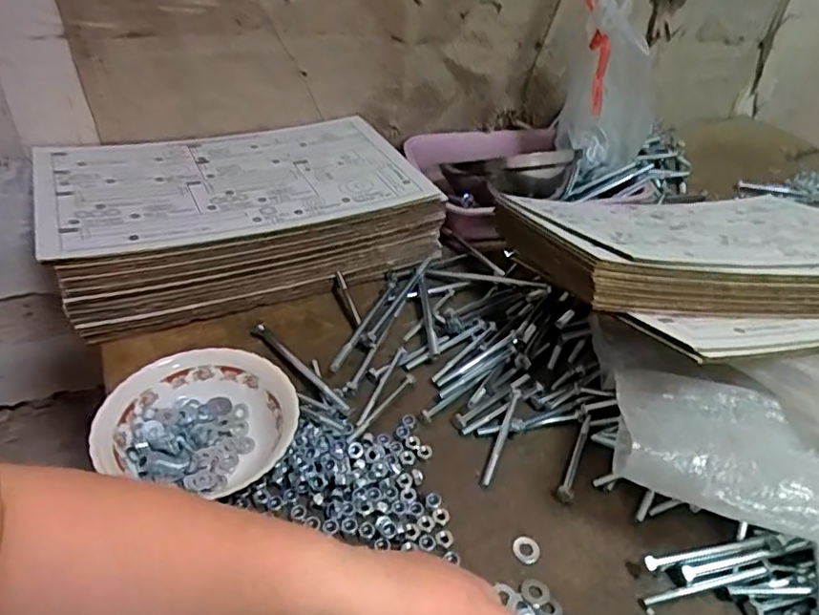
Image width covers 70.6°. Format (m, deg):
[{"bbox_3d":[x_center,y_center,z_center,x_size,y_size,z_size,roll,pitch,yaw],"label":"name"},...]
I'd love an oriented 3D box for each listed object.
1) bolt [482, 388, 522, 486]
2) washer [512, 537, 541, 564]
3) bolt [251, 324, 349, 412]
[{"bbox_3d":[0.080,0.108,0.497,0.009,0.014,0.102,16,40,15],"label":"bolt"},{"bbox_3d":[0.087,0.179,0.428,0.019,0.005,0.019,3,39,-2],"label":"washer"},{"bbox_3d":[-0.107,0.052,0.546,0.009,0.011,0.149,-29,49,-34],"label":"bolt"}]

